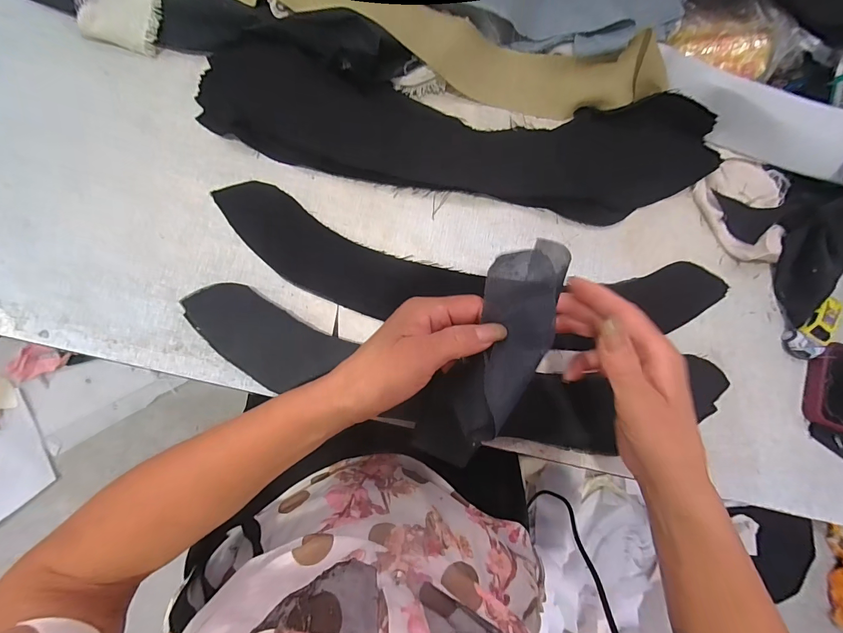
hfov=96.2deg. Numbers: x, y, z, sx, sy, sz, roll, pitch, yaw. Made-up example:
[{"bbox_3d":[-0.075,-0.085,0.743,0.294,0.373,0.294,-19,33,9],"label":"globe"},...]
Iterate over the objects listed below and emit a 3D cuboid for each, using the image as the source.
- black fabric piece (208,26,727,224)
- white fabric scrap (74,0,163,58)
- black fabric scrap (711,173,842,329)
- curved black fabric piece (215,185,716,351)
[{"bbox_3d":[0.040,-0.170,0.347,0.468,0.030,0.111,10,84,-3],"label":"black fabric piece"},{"bbox_3d":[-0.253,-0.279,0.338,0.055,0.022,0.097,37,80,1],"label":"white fabric scrap"},{"bbox_3d":[0.392,-0.087,0.357,0.148,0.061,0.140,-23,85,-7],"label":"black fabric scrap"},{"bbox_3d":[0.051,-0.035,0.347,0.463,0.004,0.096,10,81,-3],"label":"curved black fabric piece"}]

